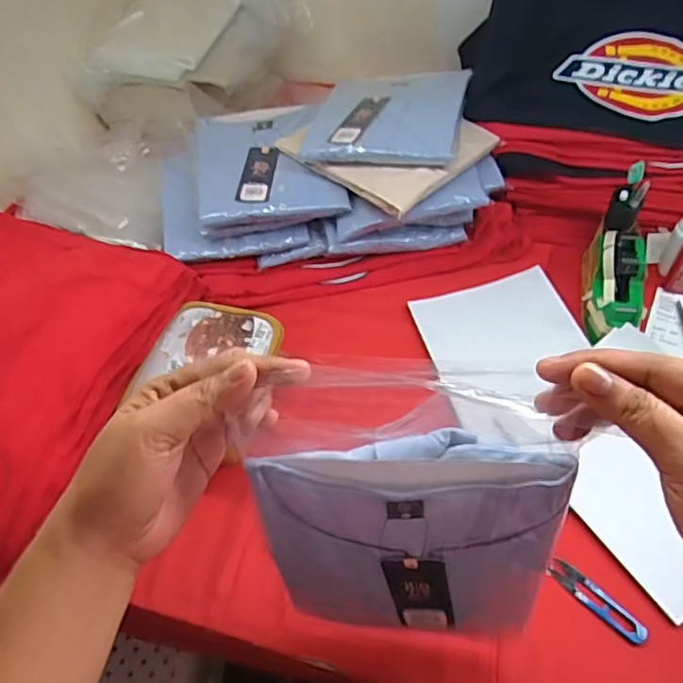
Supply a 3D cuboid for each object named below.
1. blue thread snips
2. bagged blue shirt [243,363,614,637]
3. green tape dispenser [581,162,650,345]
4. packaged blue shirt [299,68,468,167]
[{"bbox_3d":[0.262,0.265,0.595,0.024,0.007,0.103,-37,56,-23],"label":"blue thread snips"},{"bbox_3d":[0.049,0.147,0.429,0.198,0.243,0.039,-1,37,5],"label":"bagged blue shirt"},{"bbox_3d":[0.370,-0.105,0.775,0.072,0.132,0.217,10,88,14],"label":"green tape dispenser"},{"bbox_3d":[0.071,-0.331,0.843,0.205,0.030,0.229,8,52,12],"label":"packaged blue shirt"}]

